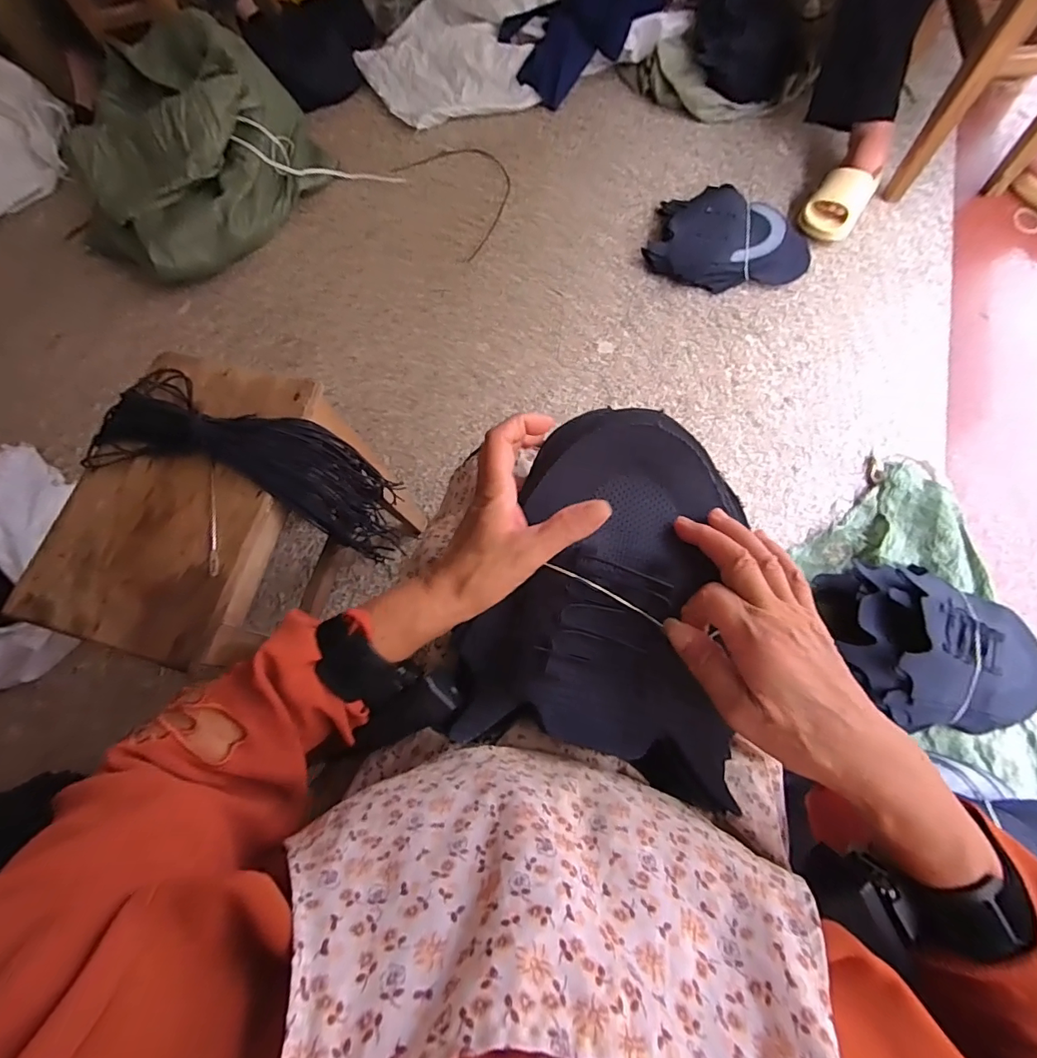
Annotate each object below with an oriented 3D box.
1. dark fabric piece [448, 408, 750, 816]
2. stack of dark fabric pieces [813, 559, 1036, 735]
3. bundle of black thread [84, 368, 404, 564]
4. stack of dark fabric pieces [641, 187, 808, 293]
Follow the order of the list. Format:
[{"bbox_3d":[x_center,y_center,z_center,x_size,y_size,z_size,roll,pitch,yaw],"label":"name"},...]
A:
[{"bbox_3d":[0.061,0.041,0.340,0.191,0.054,0.243,12,74,6],"label":"dark fabric piece"},{"bbox_3d":[0.610,0.166,0.704,0.279,0.110,0.239,-5,71,5],"label":"stack of dark fabric pieces"},{"bbox_3d":[-0.306,-0.068,0.597,0.264,0.208,0.118,14,74,11],"label":"bundle of black thread"},{"bbox_3d":[0.428,-0.588,0.987,0.321,0.060,0.202,25,77,14],"label":"stack of dark fabric pieces"}]

